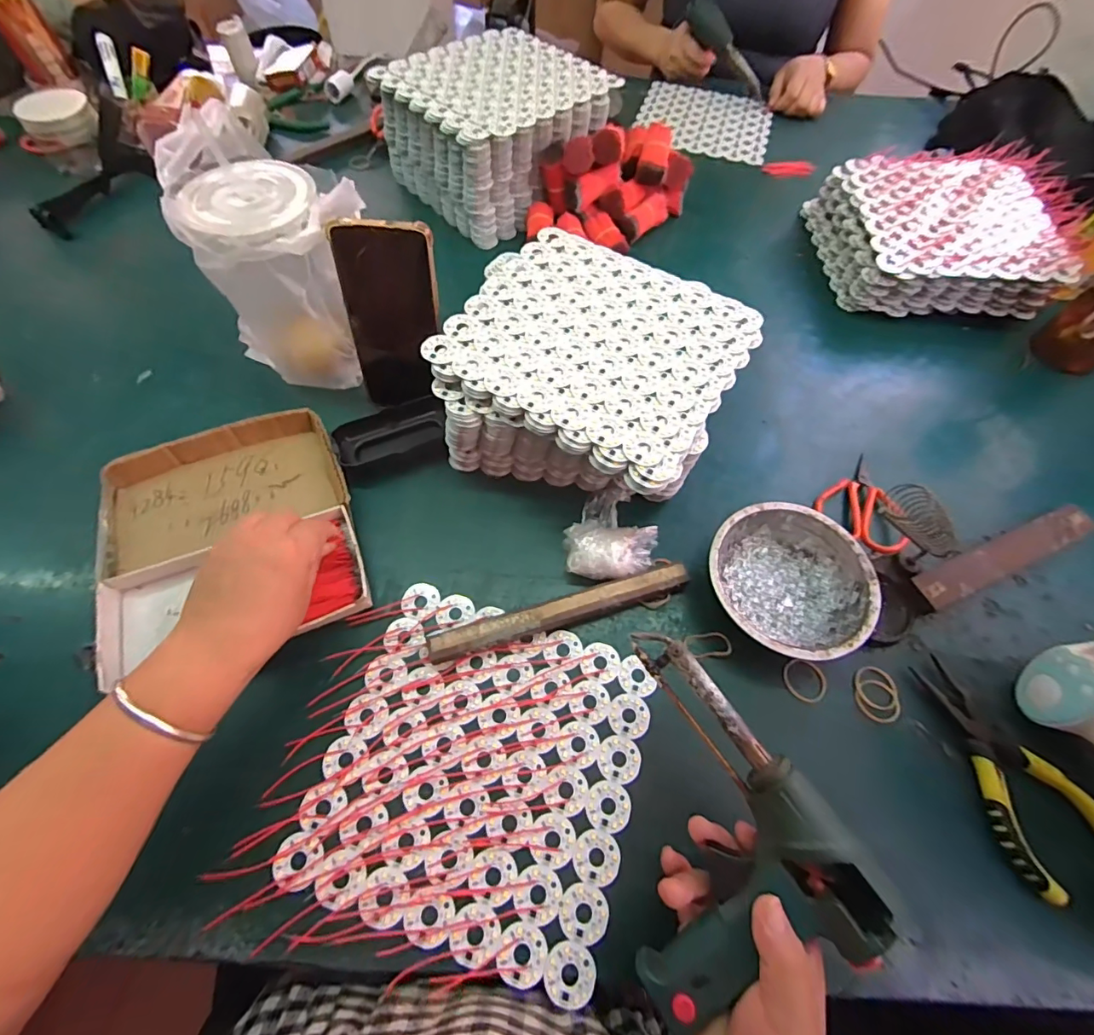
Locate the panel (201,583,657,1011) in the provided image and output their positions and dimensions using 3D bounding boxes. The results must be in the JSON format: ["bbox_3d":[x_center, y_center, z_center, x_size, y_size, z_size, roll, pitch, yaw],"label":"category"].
[{"bbox_3d":[-0.057,0.178,0.344,0.231,0.006,0.223,17,63,6],"label":"panel"}]

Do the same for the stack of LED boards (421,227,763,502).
[{"bbox_3d":[0.041,-0.130,0.456,0.237,0.096,0.232,23,64,9],"label":"stack of LED boards"}]

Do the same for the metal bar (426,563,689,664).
[{"bbox_3d":[0.012,0.075,0.399,0.214,0.019,0.025,-15,64,-10],"label":"metal bar"}]

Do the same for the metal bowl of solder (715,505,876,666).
[{"bbox_3d":[0.196,0.052,0.401,0.125,0.037,0.125,1,62,-2],"label":"metal bowl of solder"}]

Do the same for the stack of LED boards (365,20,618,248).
[{"bbox_3d":[-0.063,-0.516,0.653,0.237,0.113,0.213,-40,71,-20],"label":"stack of LED boards"}]

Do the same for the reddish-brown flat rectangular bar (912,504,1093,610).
[{"bbox_3d":[0.400,0.033,0.431,0.198,0.027,0.030,-21,65,-13],"label":"reddish-brown flat rectangular bar"}]

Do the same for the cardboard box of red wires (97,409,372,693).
[{"bbox_3d":[-0.268,0.015,0.413,0.193,0.028,0.210,-16,64,-10],"label":"cardboard box of red wires"}]

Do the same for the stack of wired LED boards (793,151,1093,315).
[{"bbox_3d":[0.485,-0.345,0.603,0.249,0.080,0.226,1,62,-2],"label":"stack of wired LED boards"}]

